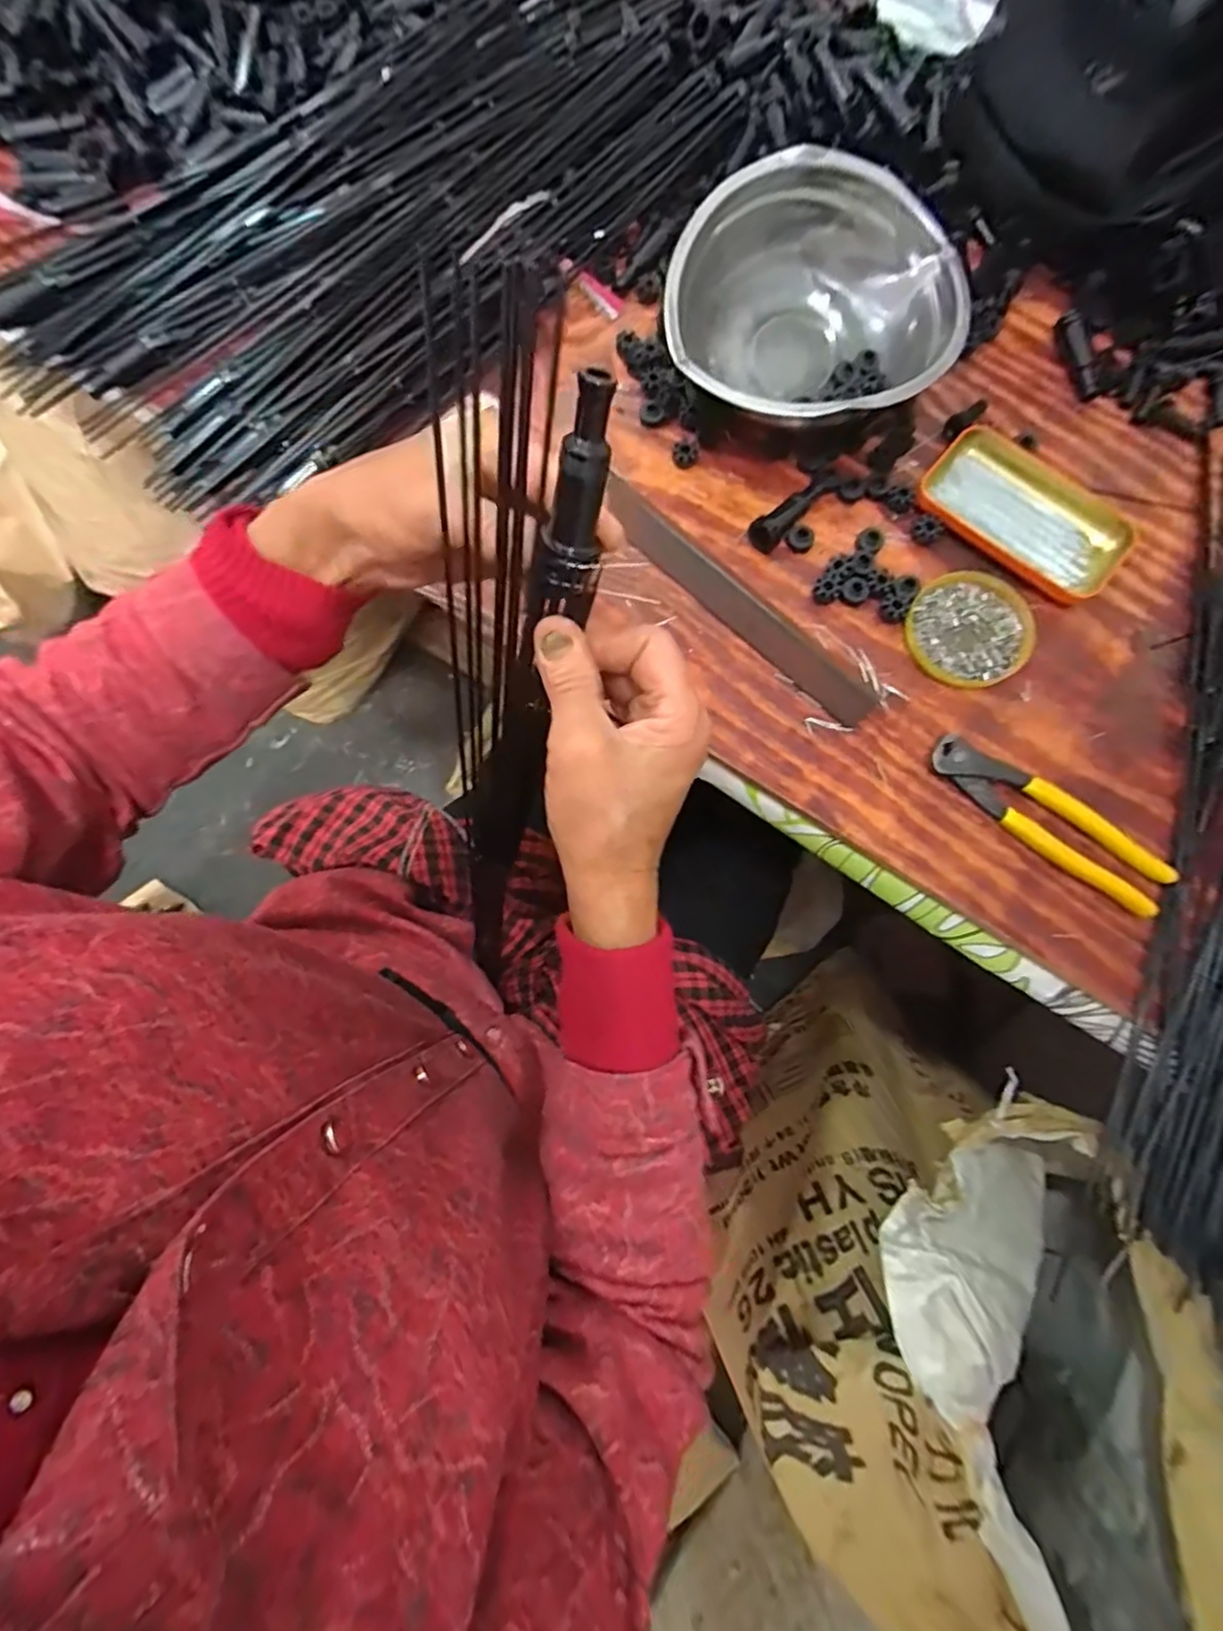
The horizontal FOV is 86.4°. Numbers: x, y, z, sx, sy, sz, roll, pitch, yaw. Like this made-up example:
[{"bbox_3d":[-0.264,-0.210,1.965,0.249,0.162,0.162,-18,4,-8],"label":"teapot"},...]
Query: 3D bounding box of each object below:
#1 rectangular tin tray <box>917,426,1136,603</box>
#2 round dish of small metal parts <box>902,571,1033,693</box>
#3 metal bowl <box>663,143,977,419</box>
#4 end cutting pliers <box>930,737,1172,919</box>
[{"bbox_3d":[0.299,-0.218,0.473,0.144,0.017,0.079,37,79,8],"label":"rectangular tin tray"},{"bbox_3d":[0.256,-0.133,0.459,0.091,0.006,0.080,-32,78,-8],"label":"round dish of small metal parts"},{"bbox_3d":[0.143,-0.351,0.465,0.190,0.084,0.183,0,76,0],"label":"metal bowl"},{"bbox_3d":[0.285,0.002,0.427,0.163,0.014,0.039,34,78,8],"label":"end cutting pliers"}]

